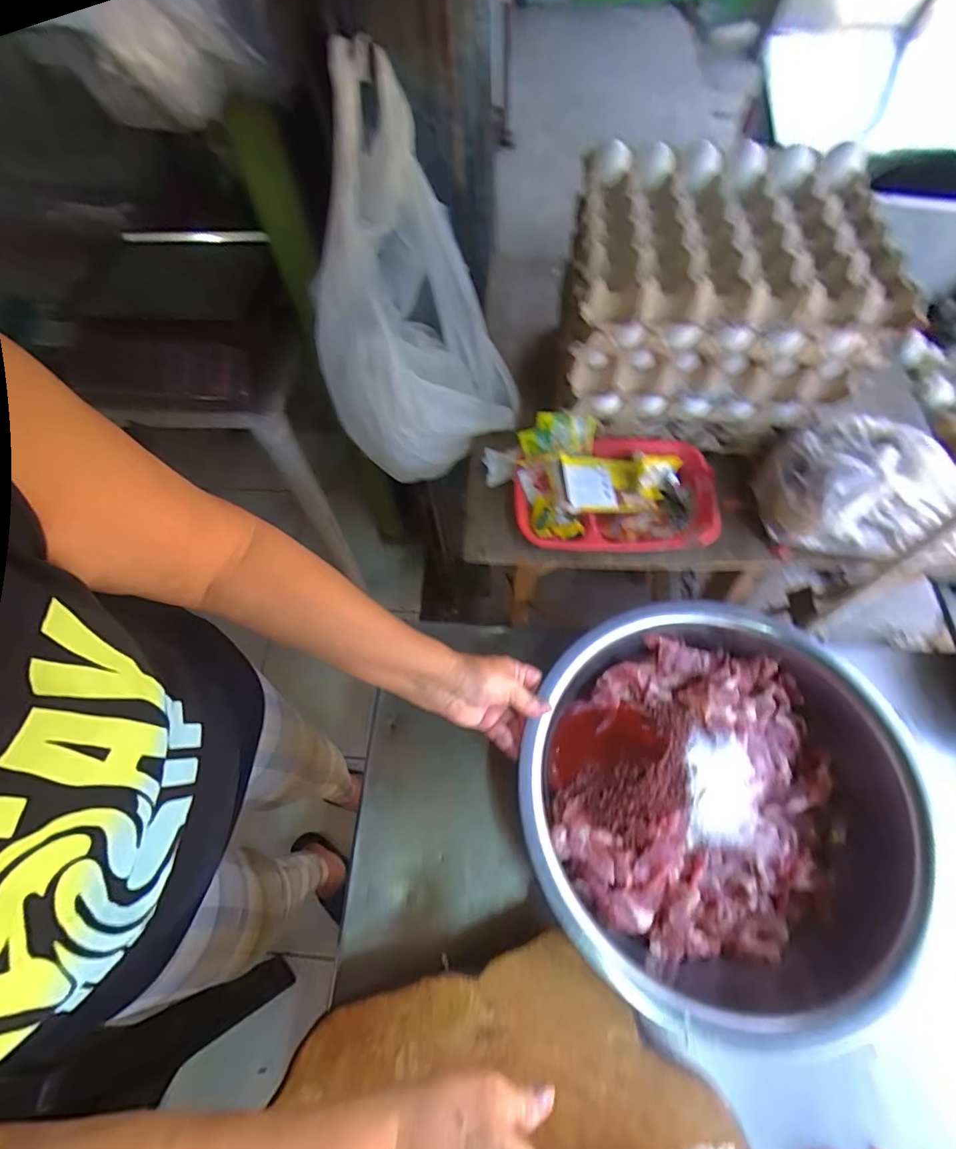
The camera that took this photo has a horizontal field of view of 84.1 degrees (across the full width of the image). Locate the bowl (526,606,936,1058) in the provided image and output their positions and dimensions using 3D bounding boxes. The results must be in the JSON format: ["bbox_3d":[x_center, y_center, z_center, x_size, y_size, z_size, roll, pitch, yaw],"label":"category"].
[{"bbox_3d":[0.238,0.219,0.538,0.376,0.111,0.359,-2,62,3],"label":"bowl"}]

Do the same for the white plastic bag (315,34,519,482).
[{"bbox_3d":[-0.087,-0.303,0.609,0.217,0.415,0.137,-8,35,-1],"label":"white plastic bag"}]

